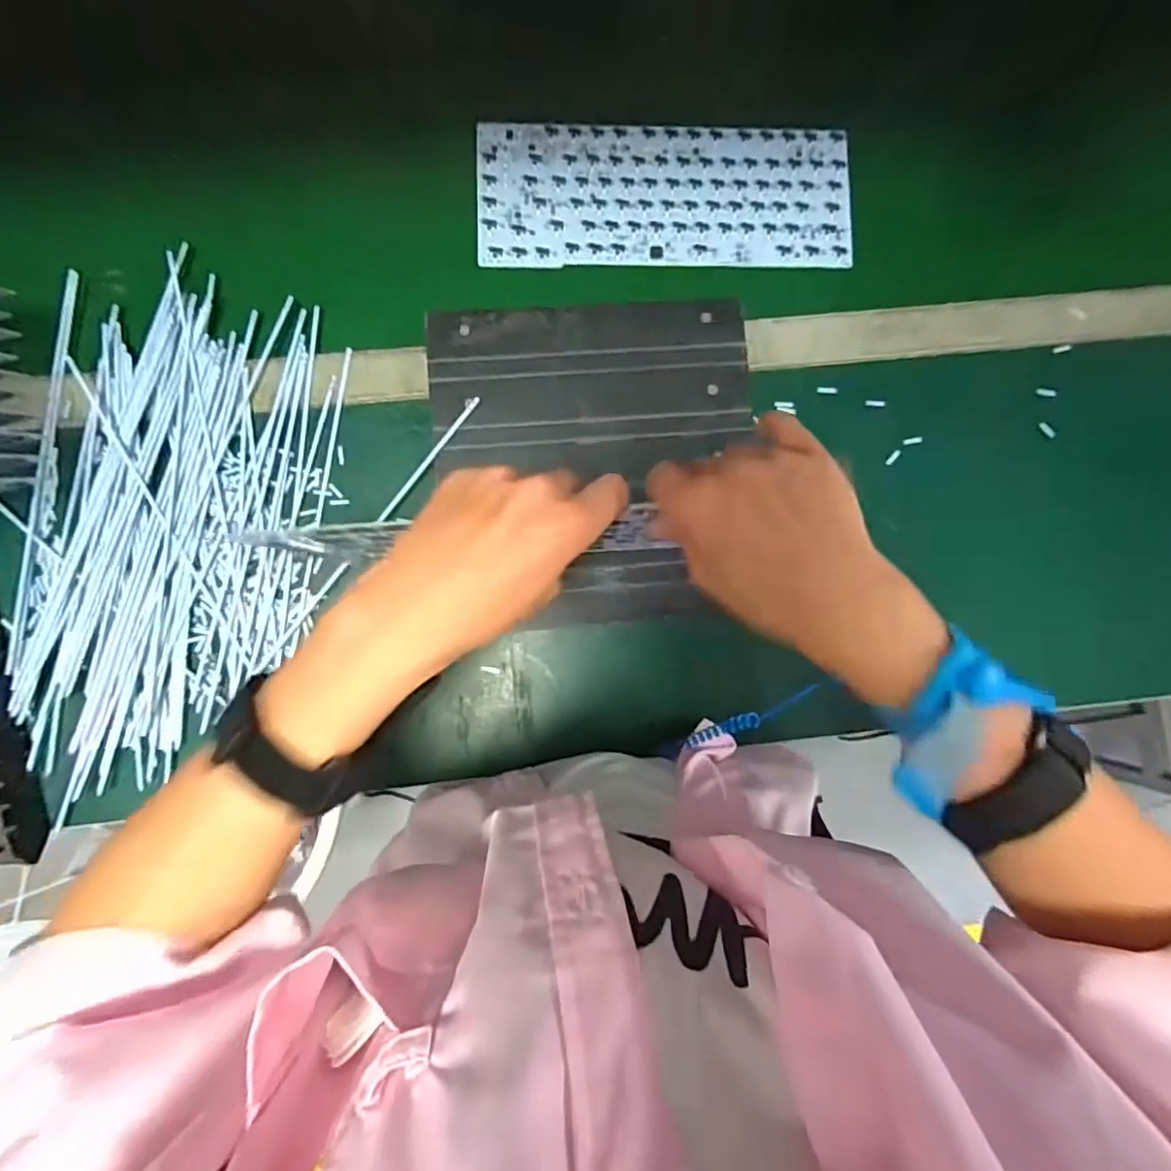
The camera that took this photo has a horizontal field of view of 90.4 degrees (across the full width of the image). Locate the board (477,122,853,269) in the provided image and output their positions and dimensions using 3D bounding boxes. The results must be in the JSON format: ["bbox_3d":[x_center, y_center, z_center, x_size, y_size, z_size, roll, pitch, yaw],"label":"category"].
[{"bbox_3d":[0.067,-0.324,0.484,0.305,0.007,0.120,-1,86,-4],"label":"board"}]

